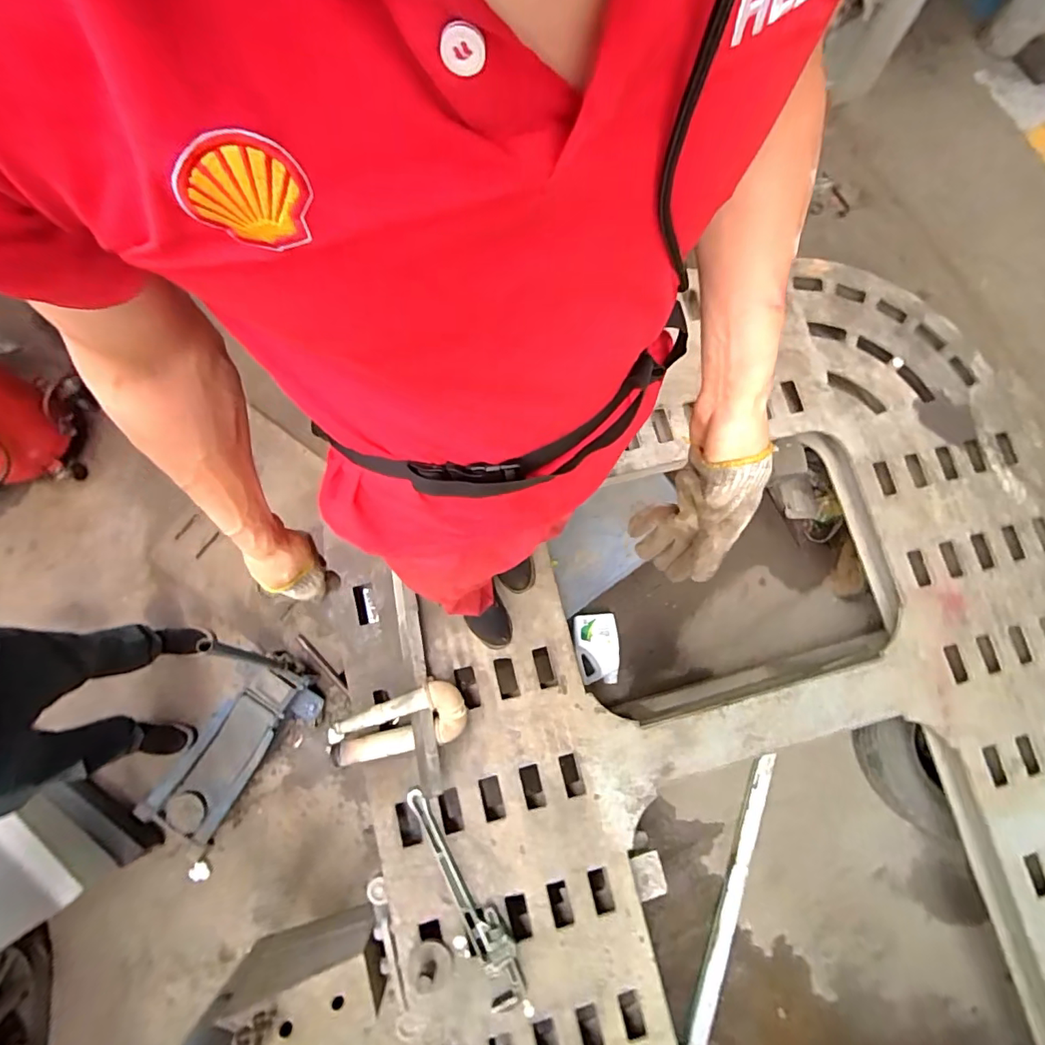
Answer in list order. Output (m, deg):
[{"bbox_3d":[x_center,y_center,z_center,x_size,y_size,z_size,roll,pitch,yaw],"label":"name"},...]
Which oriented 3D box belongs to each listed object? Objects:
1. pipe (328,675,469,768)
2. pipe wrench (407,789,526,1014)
[{"bbox_3d":[-0.313,0.507,1.279,0.344,0.129,0.151,-16,76,-6],"label":"pipe"},{"bbox_3d":[-0.135,0.915,1.259,0.099,0.035,0.534,-25,77,-8],"label":"pipe wrench"}]

